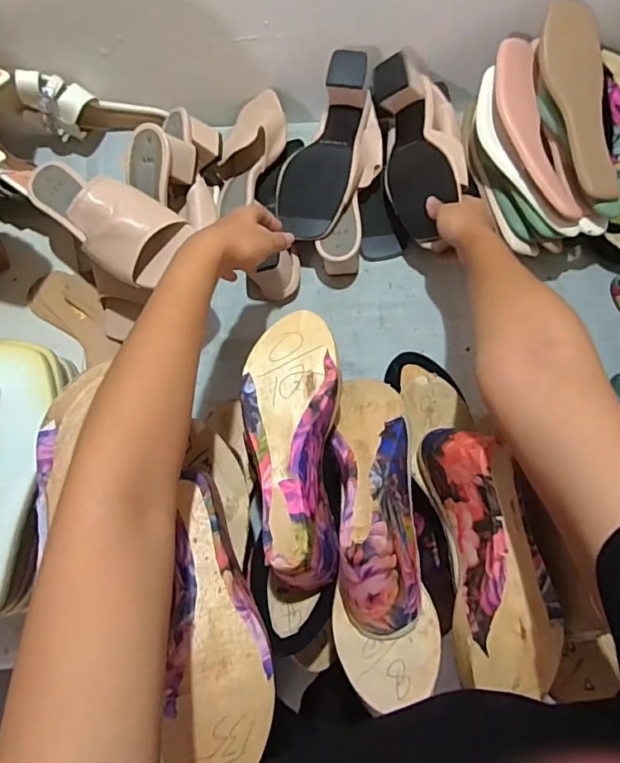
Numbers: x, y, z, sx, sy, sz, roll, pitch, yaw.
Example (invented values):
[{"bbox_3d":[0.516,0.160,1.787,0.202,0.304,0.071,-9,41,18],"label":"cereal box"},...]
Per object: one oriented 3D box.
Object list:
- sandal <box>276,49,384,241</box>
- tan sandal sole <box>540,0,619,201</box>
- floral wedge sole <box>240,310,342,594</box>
[{"bbox_3d":[0.033,-0.286,0.643,0.106,0.067,0.223,19,77,3],"label":"sandal"},{"bbox_3d":[0.323,-0.331,0.614,0.068,0.024,0.237,-11,90,-5],"label":"tan sandal sole"},{"bbox_3d":[-0.009,0.053,0.422,0.082,0.059,0.226,-6,74,-4],"label":"floral wedge sole"}]

